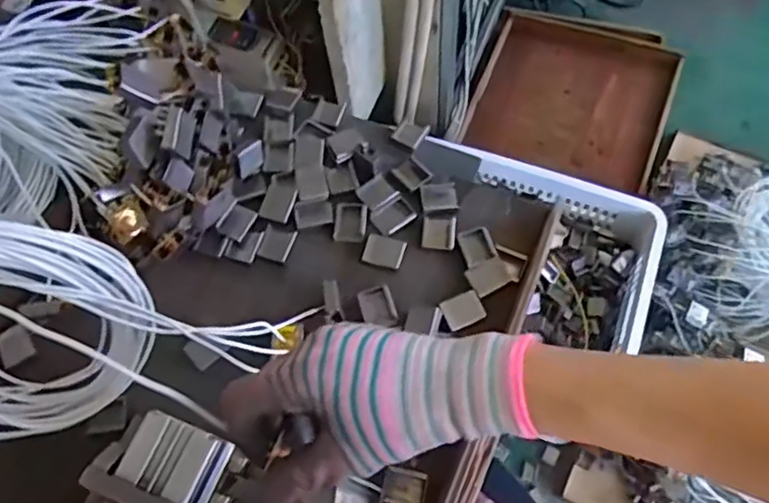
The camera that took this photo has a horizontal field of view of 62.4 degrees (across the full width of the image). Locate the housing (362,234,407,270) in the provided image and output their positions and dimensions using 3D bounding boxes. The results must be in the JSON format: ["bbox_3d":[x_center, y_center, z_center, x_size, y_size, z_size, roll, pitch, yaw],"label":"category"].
[{"bbox_3d":[0.000,0.000,0.534,0.033,0.007,0.027,14,67,9],"label":"housing"}]

